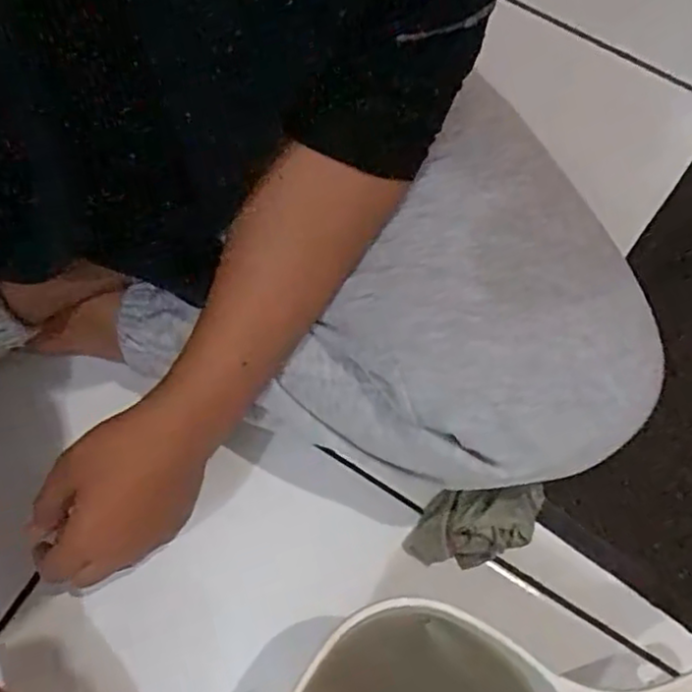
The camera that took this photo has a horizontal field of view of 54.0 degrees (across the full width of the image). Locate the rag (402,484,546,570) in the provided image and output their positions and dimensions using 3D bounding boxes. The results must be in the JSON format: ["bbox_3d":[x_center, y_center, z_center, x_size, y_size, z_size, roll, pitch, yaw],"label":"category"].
[{"bbox_3d":[0.084,0.116,0.437,0.089,0.030,0.049,-4,73,-1],"label":"rag"}]

